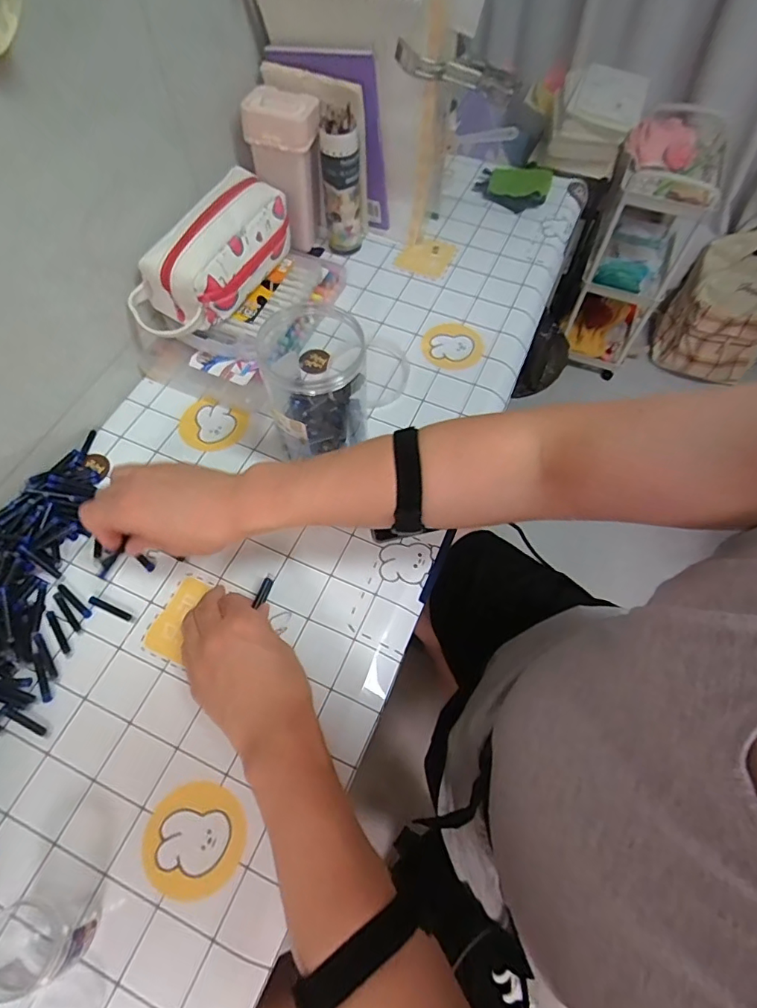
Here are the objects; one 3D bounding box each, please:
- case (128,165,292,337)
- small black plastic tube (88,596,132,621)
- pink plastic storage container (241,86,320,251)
[{"bbox_3d":[-0.186,-0.279,0.577,0.092,0.094,0.212,32,66,14],"label":"case"},{"bbox_3d":[-0.257,0.099,0.484,0.046,0.004,0.007,21,64,9],"label":"small black plastic tube"},{"bbox_3d":[-0.114,-0.429,0.663,0.081,0.170,0.070,13,63,6],"label":"pink plastic storage container"}]

